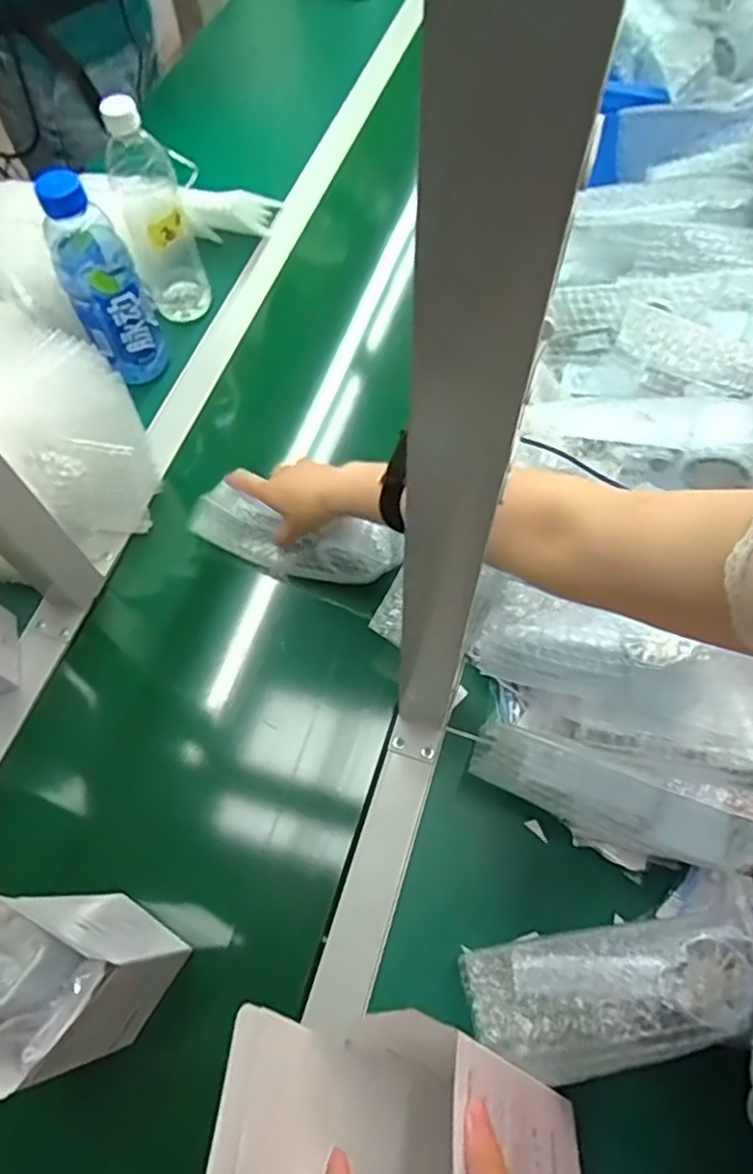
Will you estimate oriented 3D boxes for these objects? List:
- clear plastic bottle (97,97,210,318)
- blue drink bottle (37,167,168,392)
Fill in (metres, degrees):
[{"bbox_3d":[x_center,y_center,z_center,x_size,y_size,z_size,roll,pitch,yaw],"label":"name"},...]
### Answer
[{"bbox_3d":[-0.233,-0.385,0.705,0.065,0.217,0.057,-21,65,-10],"label":"clear plastic bottle"},{"bbox_3d":[-0.276,-0.311,0.674,0.071,0.215,0.089,-21,65,-10],"label":"blue drink bottle"}]

